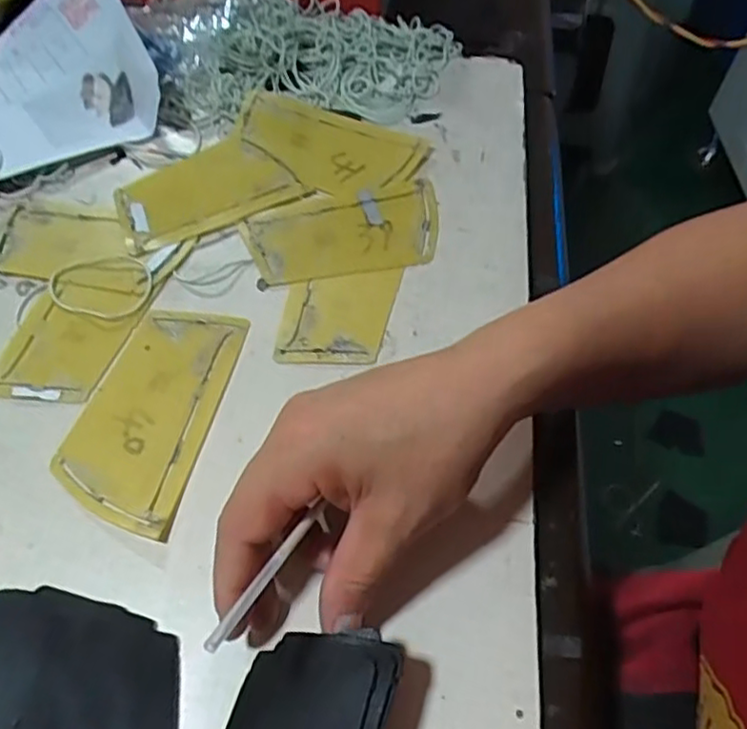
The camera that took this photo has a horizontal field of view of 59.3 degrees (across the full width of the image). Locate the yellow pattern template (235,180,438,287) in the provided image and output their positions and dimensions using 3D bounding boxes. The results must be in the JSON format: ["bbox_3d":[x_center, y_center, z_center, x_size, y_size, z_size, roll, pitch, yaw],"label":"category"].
[{"bbox_3d":[-0.016,-0.081,0.397,0.117,0.005,0.063,-10,61,-8],"label":"yellow pattern template"}]

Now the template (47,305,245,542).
[{"bbox_3d":[-0.112,0.022,0.329,0.064,0.004,0.120,11,58,4],"label":"template"}]

